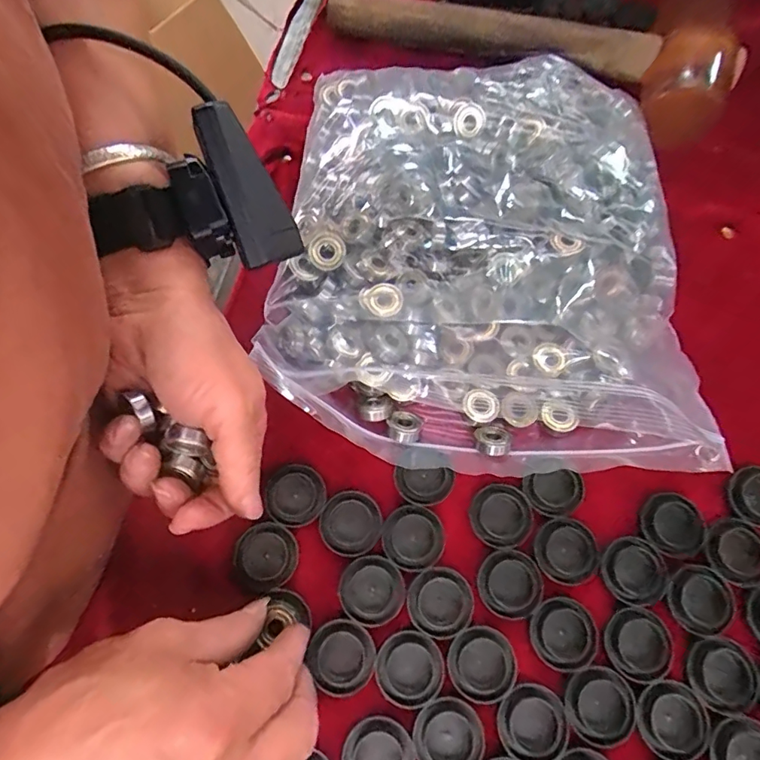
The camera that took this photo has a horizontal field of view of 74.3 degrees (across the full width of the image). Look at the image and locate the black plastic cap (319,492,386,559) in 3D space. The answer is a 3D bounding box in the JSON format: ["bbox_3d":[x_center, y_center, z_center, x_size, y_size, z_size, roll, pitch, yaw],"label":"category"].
[{"bbox_3d":[-0.016,0.077,0.271,0.033,0.007,0.032,-1,71,1],"label":"black plastic cap"}]

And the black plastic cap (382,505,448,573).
[{"bbox_3d":[0.017,0.083,0.264,0.032,0.004,0.032,-1,71,1],"label":"black plastic cap"}]

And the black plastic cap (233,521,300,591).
[{"bbox_3d":[-0.060,0.092,0.263,0.031,0.008,0.032,-1,71,1],"label":"black plastic cap"}]

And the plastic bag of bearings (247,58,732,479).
[{"bbox_3d":[0.055,-0.083,0.299,0.228,0.048,0.269,-1,71,1],"label":"plastic bag of bearings"}]

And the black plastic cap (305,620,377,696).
[{"bbox_3d":[-0.018,0.136,0.246,0.031,0.004,0.032,-28,72,-8],"label":"black plastic cap"}]

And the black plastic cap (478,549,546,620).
[{"bbox_3d":[0.067,0.104,0.256,0.033,0.004,0.031,-1,71,1],"label":"black plastic cap"}]

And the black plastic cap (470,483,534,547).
[{"bbox_3d":[0.065,0.072,0.266,0.033,0.005,0.031,-1,71,1],"label":"black plastic cap"}]

